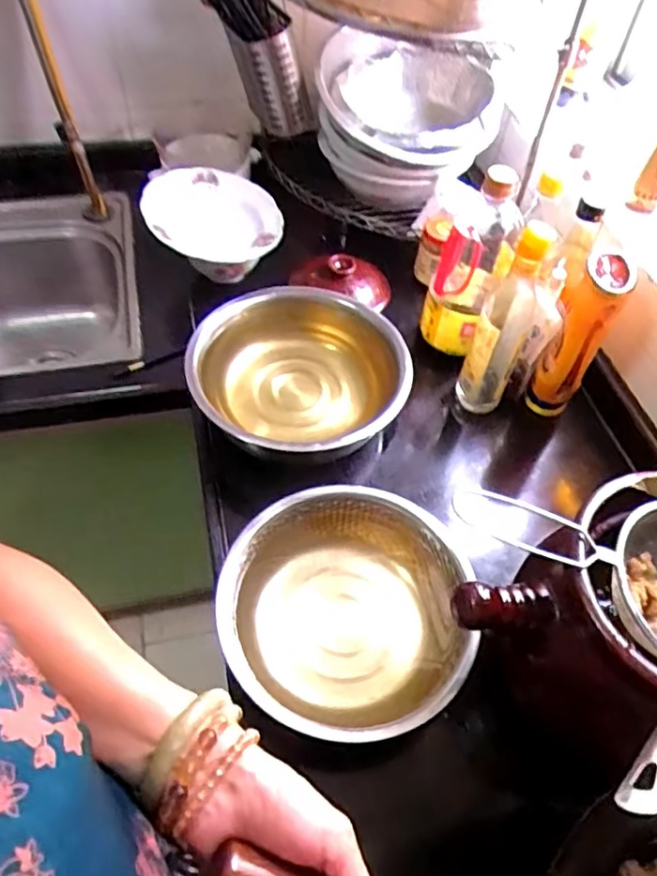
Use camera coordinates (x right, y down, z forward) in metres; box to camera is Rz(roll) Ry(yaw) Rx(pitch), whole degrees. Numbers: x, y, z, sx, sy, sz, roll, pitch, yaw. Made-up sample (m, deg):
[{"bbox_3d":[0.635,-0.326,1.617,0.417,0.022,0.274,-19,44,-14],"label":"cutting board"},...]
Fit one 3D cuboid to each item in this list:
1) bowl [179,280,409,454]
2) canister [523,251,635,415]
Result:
[{"bbox_3d":[-0.029,-0.072,0.757,0.237,0.103,0.244,2,53,-3],"label":"bowl"},{"bbox_3d":[0.284,-0.115,0.729,0.059,0.223,0.063,26,56,15],"label":"canister"}]

